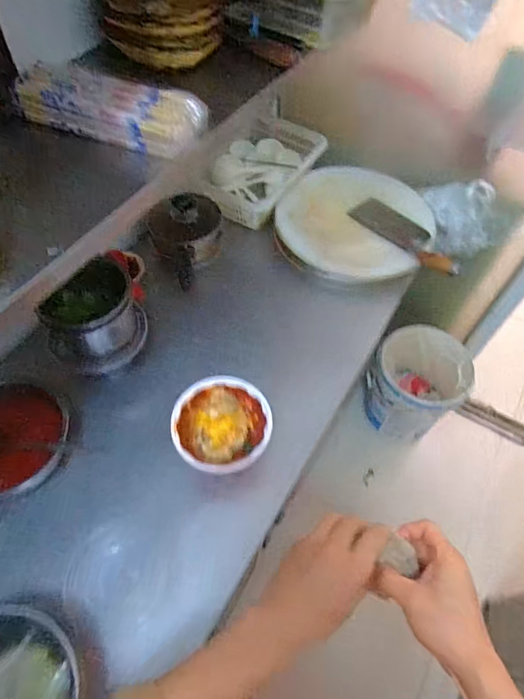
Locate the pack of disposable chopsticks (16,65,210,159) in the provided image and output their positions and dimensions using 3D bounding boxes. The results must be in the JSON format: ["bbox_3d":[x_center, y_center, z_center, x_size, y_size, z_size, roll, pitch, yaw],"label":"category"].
[{"bbox_3d":[-0.199,-0.323,0.605,0.251,0.054,0.084,17,58,8],"label":"pack of disposable chopsticks"}]

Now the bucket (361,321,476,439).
[{"bbox_3d":[0.526,0.135,1.570,0.302,0.322,0.288,1,57,-2],"label":"bucket"}]

